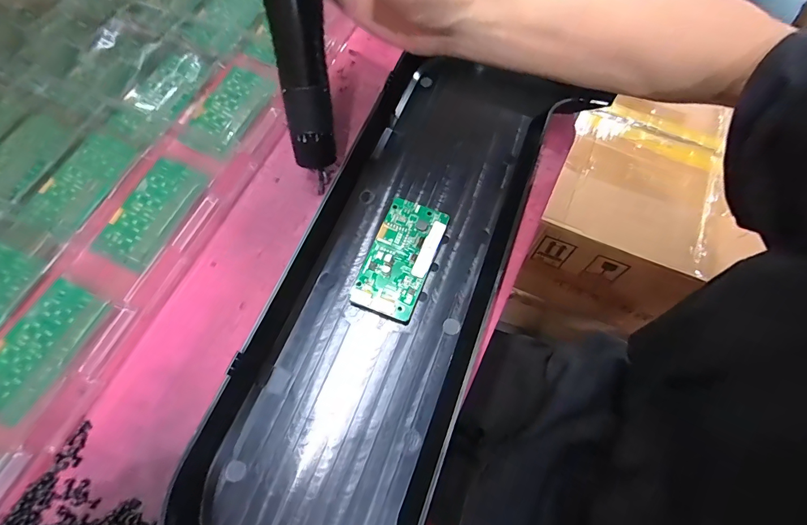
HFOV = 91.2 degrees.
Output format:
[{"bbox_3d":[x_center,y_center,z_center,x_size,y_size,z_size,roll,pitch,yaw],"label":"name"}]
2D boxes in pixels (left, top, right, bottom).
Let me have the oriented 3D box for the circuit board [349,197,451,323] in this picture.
[{"bbox_3d":[-0.002,-0.004,0.306,0.049,0.011,0.095,21,69,7],"label":"circuit board"}]

